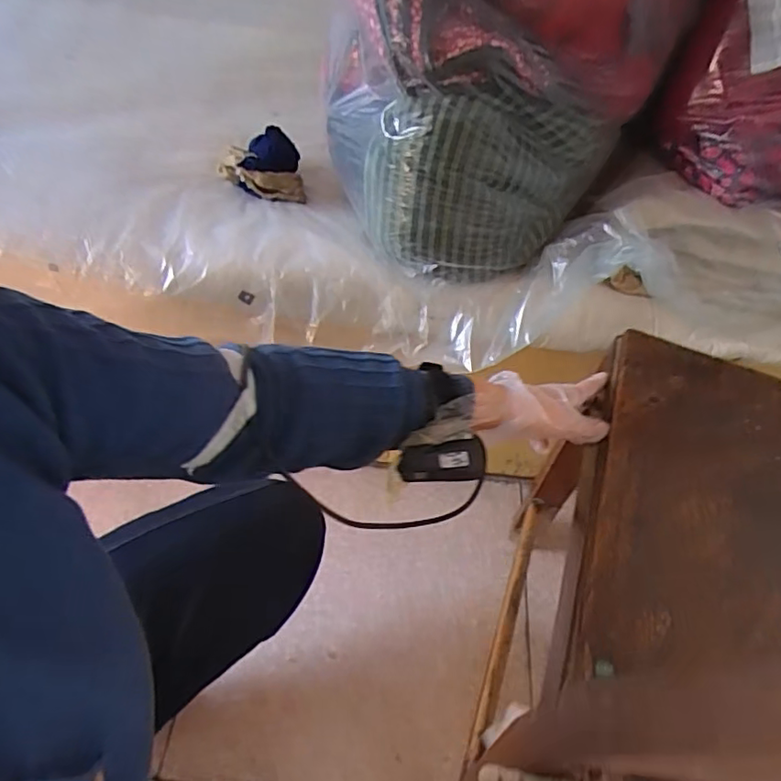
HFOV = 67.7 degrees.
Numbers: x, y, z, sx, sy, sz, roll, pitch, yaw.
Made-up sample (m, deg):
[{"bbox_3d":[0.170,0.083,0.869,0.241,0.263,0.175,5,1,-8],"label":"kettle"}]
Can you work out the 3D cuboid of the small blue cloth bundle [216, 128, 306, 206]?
[{"bbox_3d":[-0.177,-0.310,0.792,0.106,0.063,0.106,-7,51,-9],"label":"small blue cloth bundle"}]

